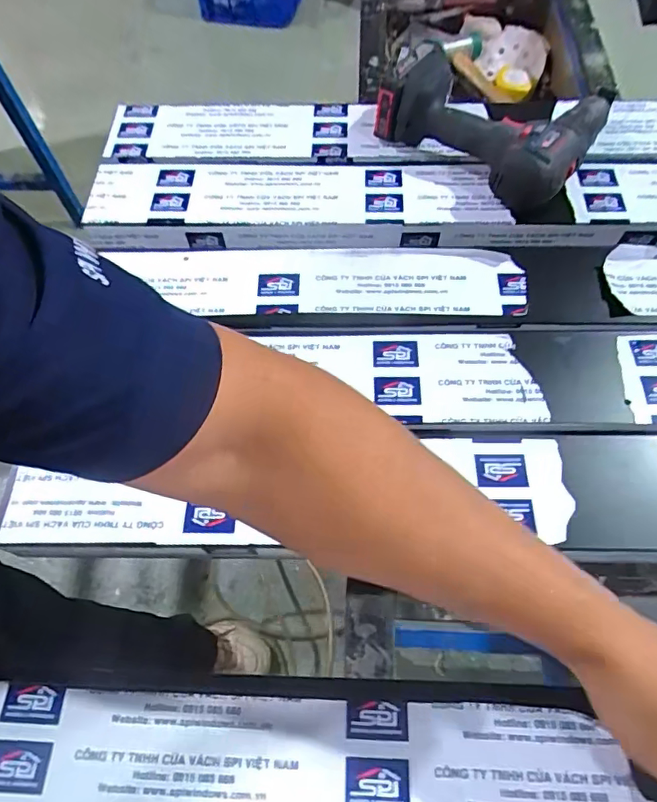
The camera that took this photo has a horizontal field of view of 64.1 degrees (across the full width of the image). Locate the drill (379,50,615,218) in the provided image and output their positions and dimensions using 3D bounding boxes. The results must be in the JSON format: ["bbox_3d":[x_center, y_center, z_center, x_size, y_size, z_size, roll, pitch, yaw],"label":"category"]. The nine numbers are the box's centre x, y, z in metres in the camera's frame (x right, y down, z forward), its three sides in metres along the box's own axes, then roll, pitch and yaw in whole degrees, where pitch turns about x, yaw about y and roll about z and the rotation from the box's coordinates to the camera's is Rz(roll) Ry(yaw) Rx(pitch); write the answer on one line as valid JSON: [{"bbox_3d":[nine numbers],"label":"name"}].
[{"bbox_3d":[0.190,-0.326,0.607,0.224,0.079,0.178,36,69,18],"label":"drill"}]

